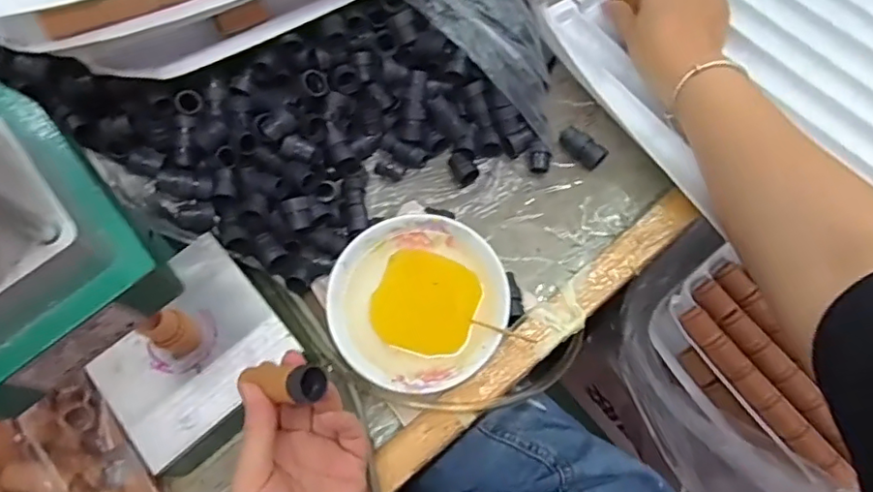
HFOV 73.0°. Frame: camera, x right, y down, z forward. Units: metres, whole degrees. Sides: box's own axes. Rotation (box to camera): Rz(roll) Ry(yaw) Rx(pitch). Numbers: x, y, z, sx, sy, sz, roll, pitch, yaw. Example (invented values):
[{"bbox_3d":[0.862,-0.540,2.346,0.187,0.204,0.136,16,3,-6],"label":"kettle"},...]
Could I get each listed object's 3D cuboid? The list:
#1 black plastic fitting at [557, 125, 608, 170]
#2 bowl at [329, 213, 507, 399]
[{"bbox_3d":[0.125,-0.085,0.505,0.016,0.015,0.042,-42,75,-13],"label":"black plastic fitting"},{"bbox_3d":[-0.014,0.044,0.455,0.130,0.033,0.131,0,70,1],"label":"bowl"}]

